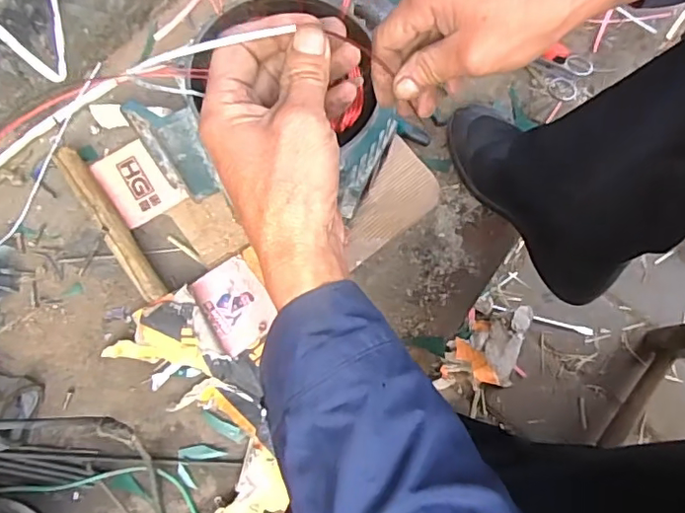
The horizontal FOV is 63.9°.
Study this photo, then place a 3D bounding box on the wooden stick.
[{"bbox_3d":[-0.254,-0.036,0.605,0.026,0.030,0.204,-35,78,-10],"label":"wooden stick"}]

